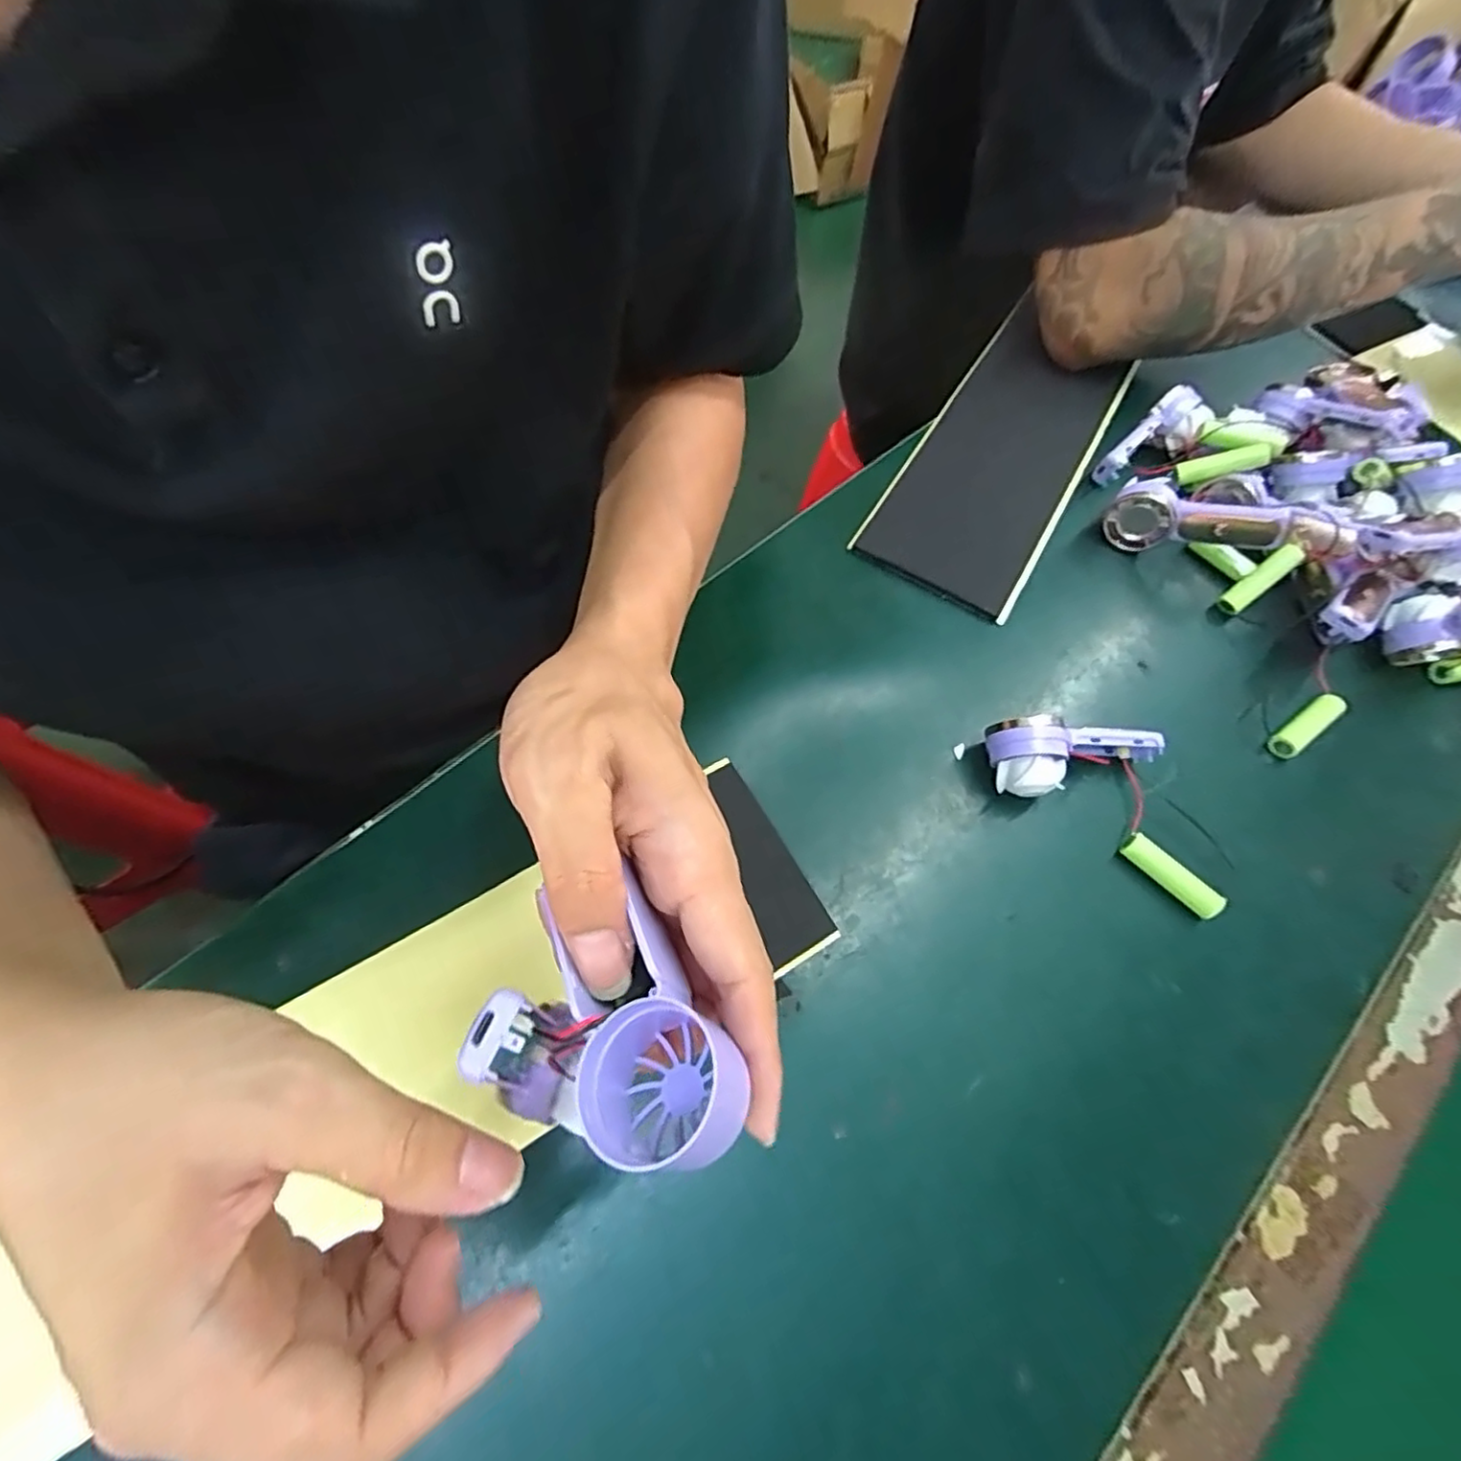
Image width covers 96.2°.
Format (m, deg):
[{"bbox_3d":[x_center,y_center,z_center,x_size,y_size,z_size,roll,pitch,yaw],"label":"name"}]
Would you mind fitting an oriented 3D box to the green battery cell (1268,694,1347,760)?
[{"bbox_3d":[0.330,-0.004,0.374,0.052,0.012,0.015,-32,71,-15],"label":"green battery cell"}]

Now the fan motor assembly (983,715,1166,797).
[{"bbox_3d":[0.182,0.009,0.350,0.089,0.036,0.040,-13,67,-8],"label":"fan motor assembly"}]

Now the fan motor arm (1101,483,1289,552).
[{"bbox_3d":[0.287,-0.131,0.408,0.092,0.031,0.037,19,64,31],"label":"fan motor arm"}]

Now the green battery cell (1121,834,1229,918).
[{"bbox_3d":[0.223,0.073,0.331,0.051,0.010,0.012,42,71,14],"label":"green battery cell"}]

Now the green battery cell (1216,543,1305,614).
[{"bbox_3d":[0.325,-0.092,0.403,0.049,0.014,0.015,-43,73,10],"label":"green battery cell"}]

